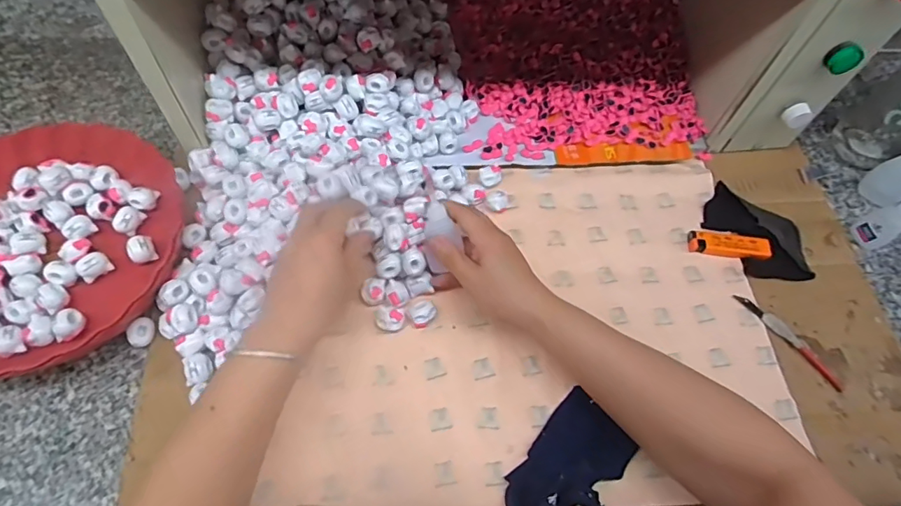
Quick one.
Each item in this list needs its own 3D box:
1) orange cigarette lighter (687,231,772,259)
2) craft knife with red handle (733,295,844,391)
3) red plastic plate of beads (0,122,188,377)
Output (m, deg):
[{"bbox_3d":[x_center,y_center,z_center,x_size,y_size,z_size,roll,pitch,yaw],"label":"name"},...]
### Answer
[{"bbox_3d":[0.292,-0.008,0.531,0.079,0.019,0.024,8,63,0],"label":"orange cigarette lighter"},{"bbox_3d":[0.329,0.084,0.490,0.016,0.009,0.116,-32,69,-18],"label":"craft knife with red handle"},{"bbox_3d":[-0.372,-0.008,0.465,0.232,0.048,0.237,2,63,-3],"label":"red plastic plate of beads"}]

